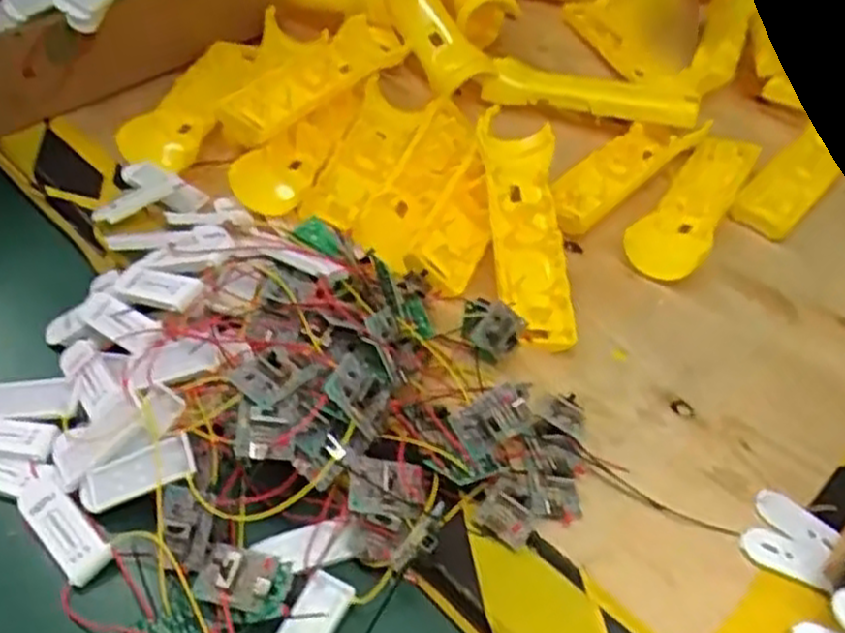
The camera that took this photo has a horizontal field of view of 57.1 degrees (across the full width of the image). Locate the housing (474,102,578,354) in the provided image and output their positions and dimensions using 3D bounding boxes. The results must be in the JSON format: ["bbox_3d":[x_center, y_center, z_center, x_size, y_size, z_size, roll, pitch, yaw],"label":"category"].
[{"bbox_3d":[0.064,-0.053,0.463,0.047,0.019,0.155,-1,63,-8],"label":"housing"}]

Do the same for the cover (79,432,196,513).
[{"bbox_3d":[-0.135,0.074,0.365,0.057,0.004,0.020,-23,79,3],"label":"cover"}]

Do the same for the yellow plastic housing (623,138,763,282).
[{"bbox_3d":[0.183,-0.075,0.520,0.044,0.027,0.140,29,51,19],"label":"yellow plastic housing"}]

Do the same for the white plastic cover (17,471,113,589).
[{"bbox_3d":[-0.167,0.097,0.359,0.020,0.008,0.059,-34,59,-31],"label":"white plastic cover"}]

